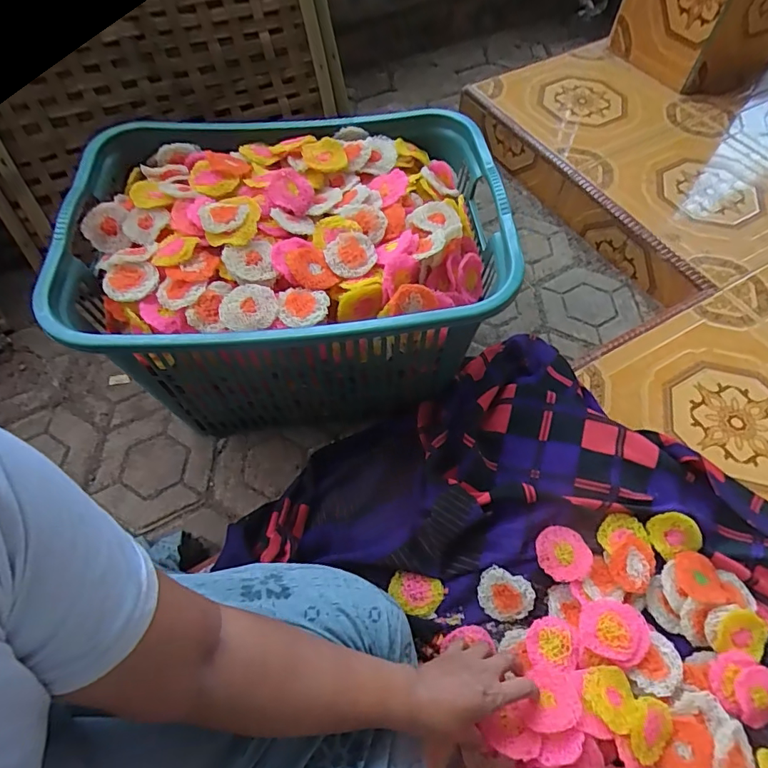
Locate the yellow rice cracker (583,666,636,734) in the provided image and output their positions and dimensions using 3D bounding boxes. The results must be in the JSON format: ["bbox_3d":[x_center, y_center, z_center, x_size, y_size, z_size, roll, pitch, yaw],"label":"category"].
[{"bbox_3d":[0.251,0.346,0.537,0.053,0.009,0.061,20,47,24],"label":"yellow rice cracker"}]

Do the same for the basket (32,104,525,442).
[{"bbox_3d":[-0.132,-0.176,0.770,0.578,0.314,0.423,-5,62,-1],"label":"basket"}]

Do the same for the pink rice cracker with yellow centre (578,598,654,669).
[{"bbox_3d":[0.272,0.293,0.572,0.079,0.021,0.068,3,60,2],"label":"pink rice cracker with yellow centre"}]

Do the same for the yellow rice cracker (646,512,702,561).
[{"bbox_3d":[0.383,0.199,0.639,0.063,0.008,0.055,-18,81,5],"label":"yellow rice cracker"}]

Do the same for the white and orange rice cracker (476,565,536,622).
[{"bbox_3d":[0.154,0.270,0.615,0.068,0.008,0.059,24,89,15],"label":"white and orange rice cracker"}]

